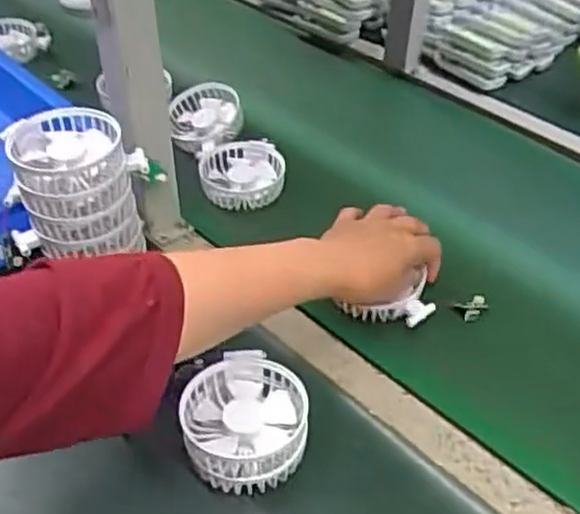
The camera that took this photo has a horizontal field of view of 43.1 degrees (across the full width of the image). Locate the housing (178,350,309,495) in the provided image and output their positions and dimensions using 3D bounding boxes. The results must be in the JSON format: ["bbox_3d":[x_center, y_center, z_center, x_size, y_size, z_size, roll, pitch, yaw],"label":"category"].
[{"bbox_3d":[-0.033,0.128,0.555,0.093,0.059,0.102,4,42,2],"label":"housing"}]

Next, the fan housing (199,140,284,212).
[{"bbox_3d":[-0.052,-0.088,0.798,0.090,0.039,0.088,1,42,-1],"label":"fan housing"}]

